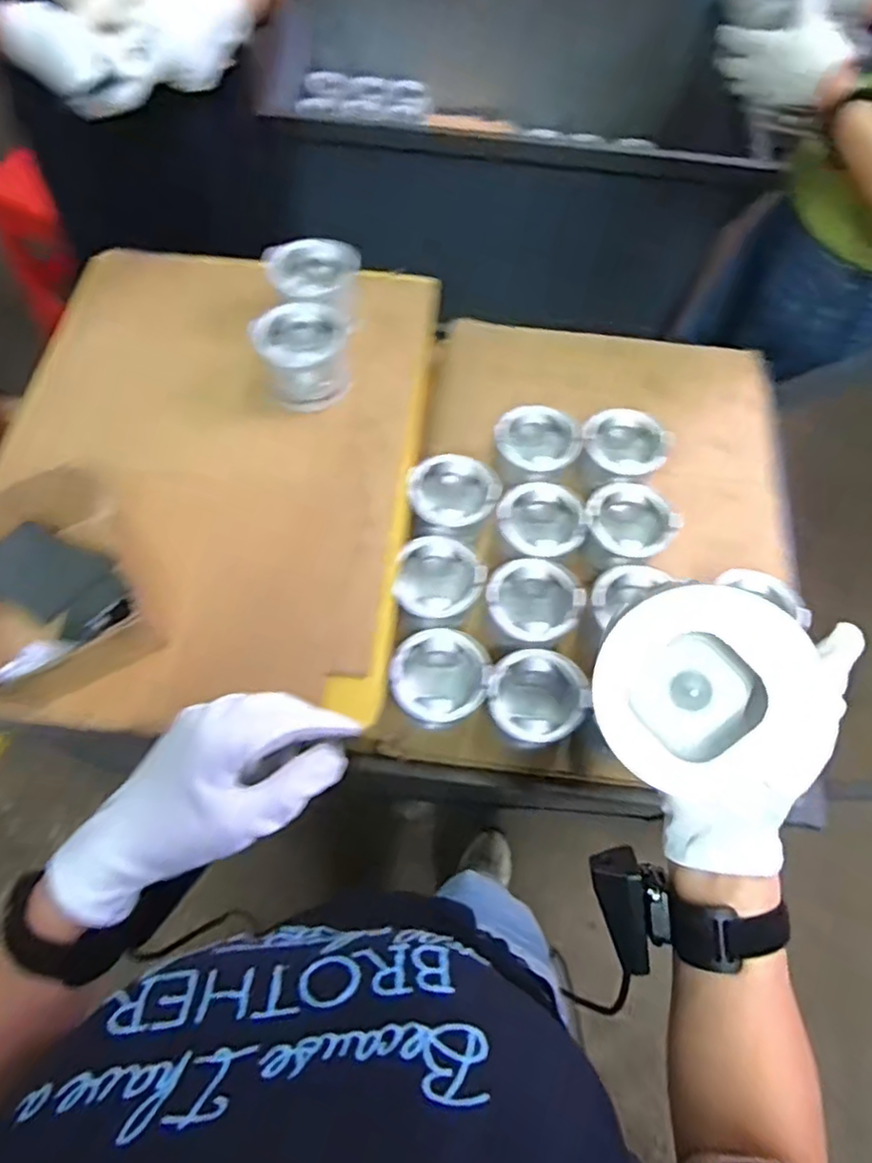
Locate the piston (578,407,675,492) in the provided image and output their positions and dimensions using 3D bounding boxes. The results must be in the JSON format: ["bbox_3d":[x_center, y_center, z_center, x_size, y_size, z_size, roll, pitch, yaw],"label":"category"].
[{"bbox_3d":[0.246,-0.173,0.859,0.106,0.070,0.099,1,66,-2],"label":"piston"}]

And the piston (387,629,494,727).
[{"bbox_3d":[0.004,0.111,0.733,0.107,0.058,0.107,1,66,-2],"label":"piston"}]

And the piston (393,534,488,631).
[{"bbox_3d":[0.003,0.003,0.780,0.101,0.078,0.100,1,66,-2],"label":"piston"}]

